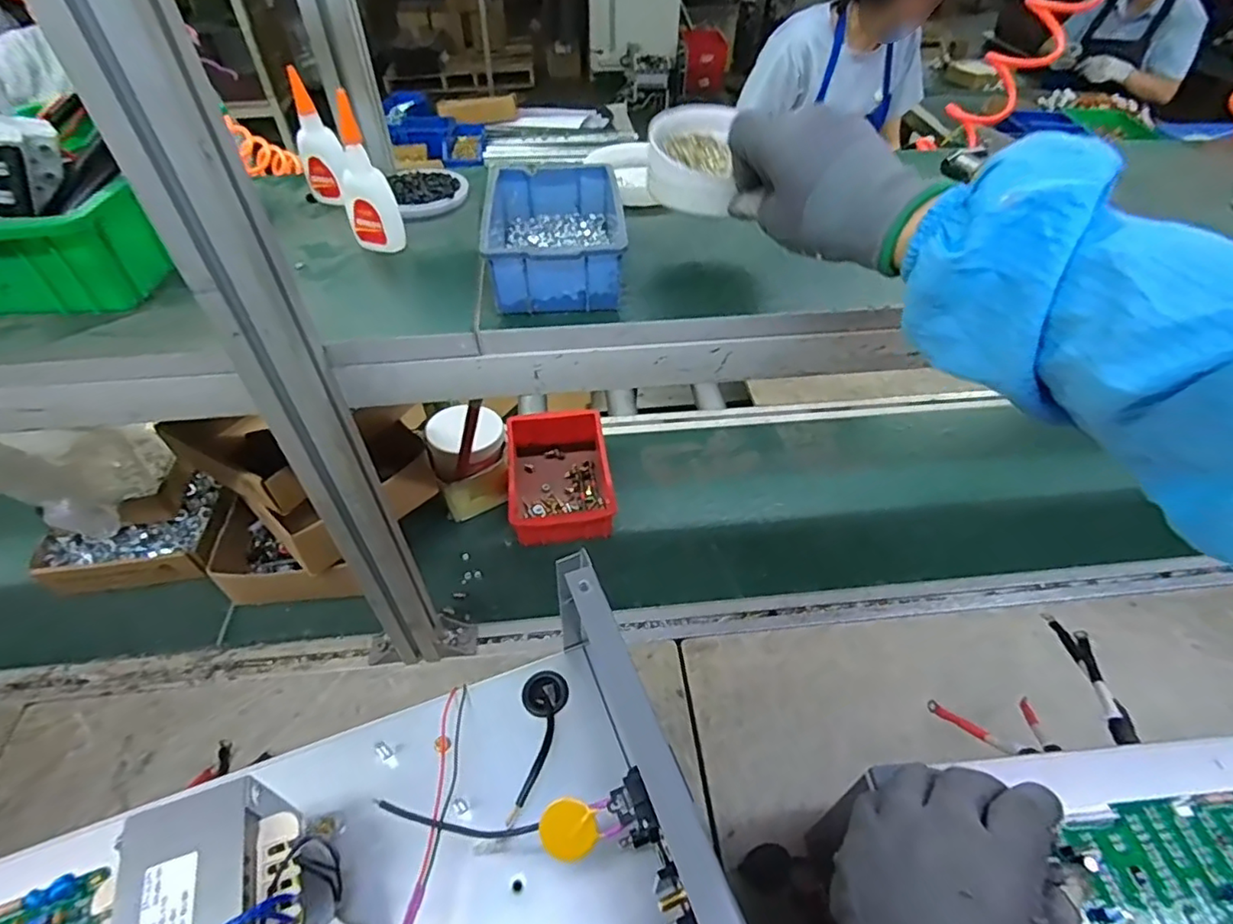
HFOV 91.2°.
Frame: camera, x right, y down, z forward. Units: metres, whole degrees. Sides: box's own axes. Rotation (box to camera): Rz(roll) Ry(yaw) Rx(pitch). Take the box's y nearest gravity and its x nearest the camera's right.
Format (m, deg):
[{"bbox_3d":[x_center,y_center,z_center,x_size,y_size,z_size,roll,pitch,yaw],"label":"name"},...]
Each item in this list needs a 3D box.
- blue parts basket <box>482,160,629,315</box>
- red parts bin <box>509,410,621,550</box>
[{"bbox_3d":[-0.050,-0.175,0.464,0.094,0.050,0.145,-3,47,-3],"label":"blue parts basket"},{"bbox_3d":[-0.078,0.018,0.834,0.136,0.059,0.203,-6,47,-5],"label":"red parts bin"}]

